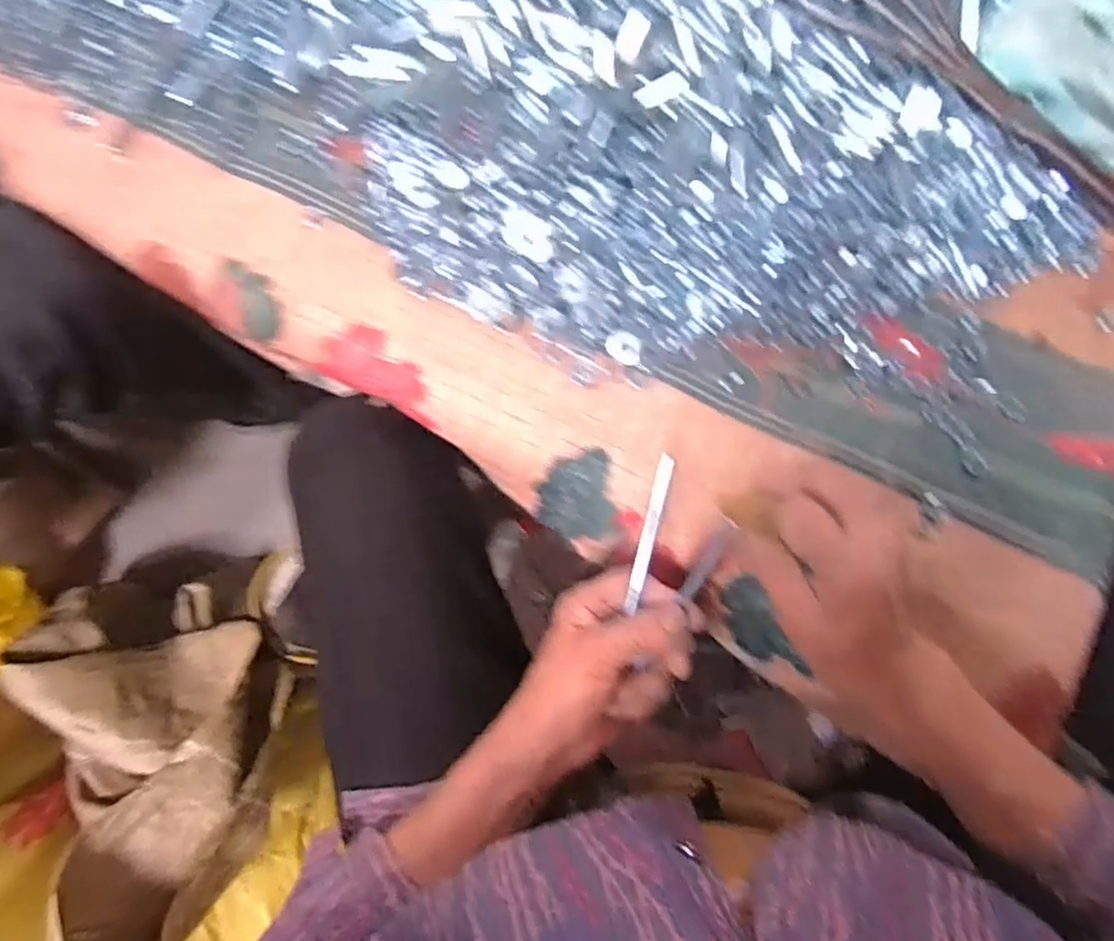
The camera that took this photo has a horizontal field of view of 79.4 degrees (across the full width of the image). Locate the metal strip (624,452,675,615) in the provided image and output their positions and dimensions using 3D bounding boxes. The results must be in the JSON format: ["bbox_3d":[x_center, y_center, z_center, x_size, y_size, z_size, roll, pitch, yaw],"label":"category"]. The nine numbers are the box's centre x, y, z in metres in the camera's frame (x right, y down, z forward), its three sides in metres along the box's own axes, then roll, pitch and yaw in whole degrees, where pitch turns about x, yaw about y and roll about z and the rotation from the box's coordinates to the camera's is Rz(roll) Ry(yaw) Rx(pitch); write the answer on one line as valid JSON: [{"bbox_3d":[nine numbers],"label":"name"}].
[{"bbox_3d":[0.054,0.035,0.391,0.009,0.007,0.089,13,93,-2],"label":"metal strip"}]

